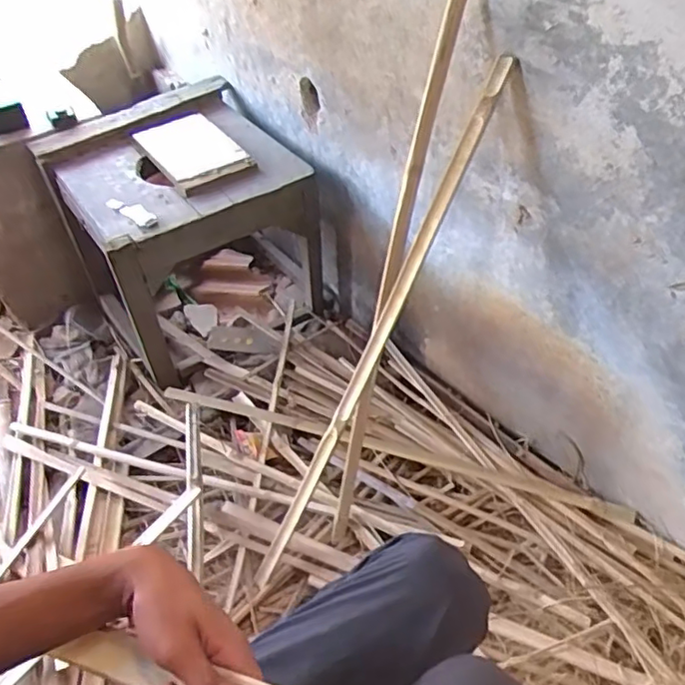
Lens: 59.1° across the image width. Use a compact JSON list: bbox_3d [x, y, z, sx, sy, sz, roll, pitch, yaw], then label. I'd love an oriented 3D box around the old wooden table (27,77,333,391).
[{"bbox_3d":[-0.304,-0.242,1.293,0.450,0.429,0.369,-30,50,-21],"label":"old wooden table"}]

